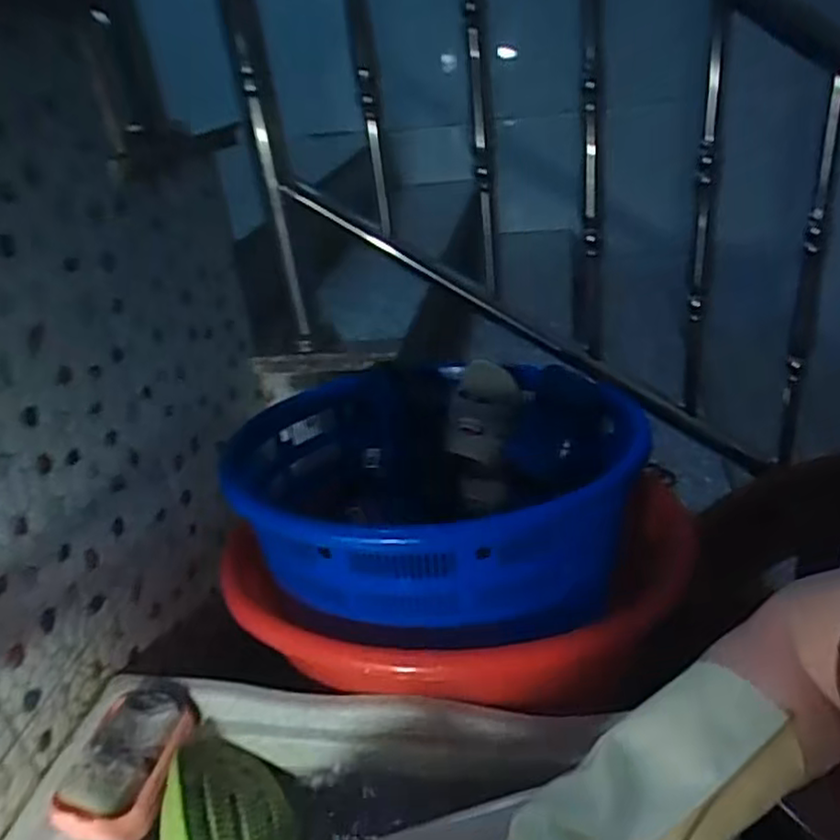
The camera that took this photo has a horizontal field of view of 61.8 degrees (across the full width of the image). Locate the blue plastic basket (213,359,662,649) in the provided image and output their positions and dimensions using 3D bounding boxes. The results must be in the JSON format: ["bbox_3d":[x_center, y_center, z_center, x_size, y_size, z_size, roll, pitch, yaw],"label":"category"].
[{"bbox_3d":[-0.001,0.064,0.834,0.445,0.178,0.460,3,31,16],"label":"blue plastic basket"}]

